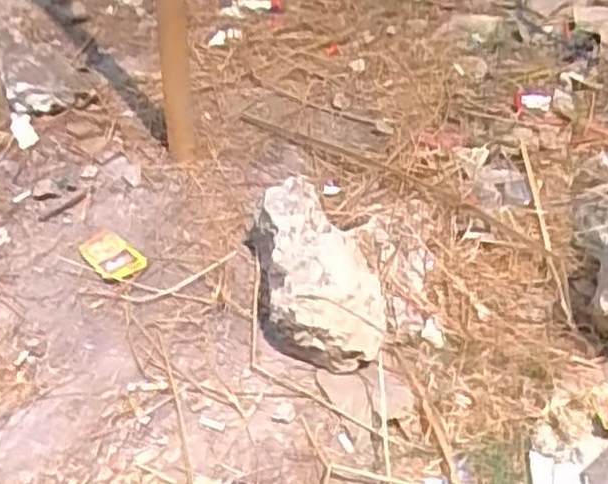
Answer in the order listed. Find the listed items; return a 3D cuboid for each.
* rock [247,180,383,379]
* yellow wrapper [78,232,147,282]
[{"bbox_3d":[0.020,0.034,1.097,0.170,0.127,0.276,-2,44,-7],"label":"rock"},{"bbox_3d":[-0.290,0.020,1.173,0.063,0.015,0.109,-32,55,-32],"label":"yellow wrapper"}]

